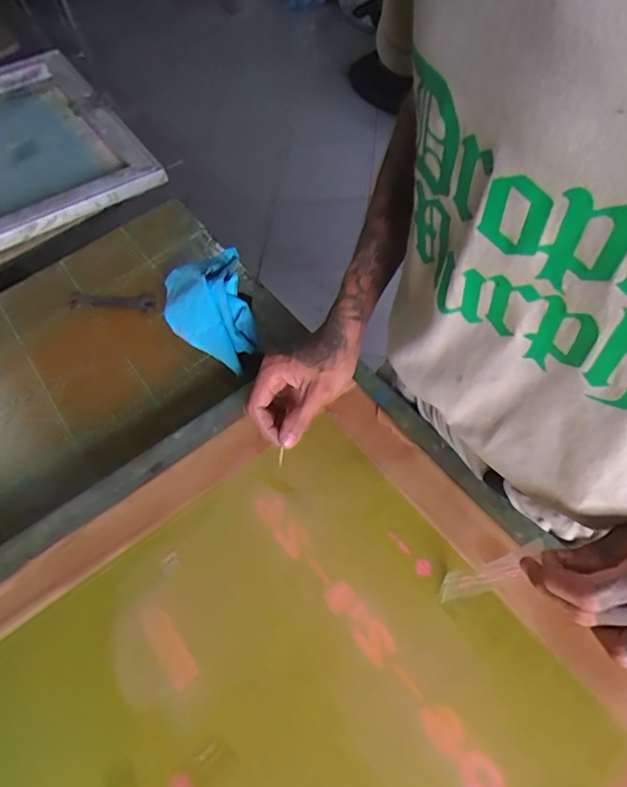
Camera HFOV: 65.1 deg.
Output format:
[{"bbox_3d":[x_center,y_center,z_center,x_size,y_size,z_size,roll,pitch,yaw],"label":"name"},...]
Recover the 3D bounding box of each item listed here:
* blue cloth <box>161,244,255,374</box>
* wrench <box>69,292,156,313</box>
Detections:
[{"bbox_3d":[-0.131,-0.105,0.603,0.106,0.062,0.149,-16,58,-6],"label":"blue cloth"},{"bbox_3d":[-0.262,-0.120,0.646,0.103,0.011,0.023,-3,58,-26],"label":"wrench"}]

